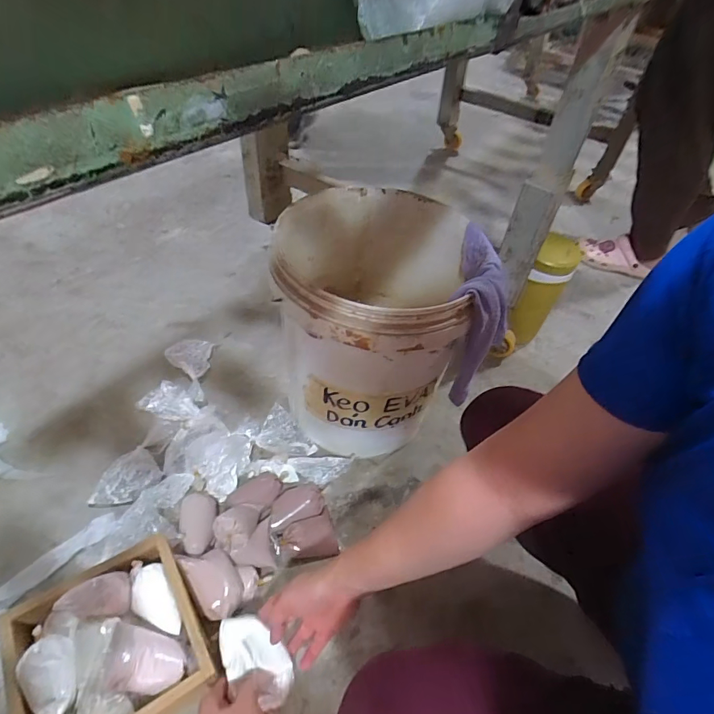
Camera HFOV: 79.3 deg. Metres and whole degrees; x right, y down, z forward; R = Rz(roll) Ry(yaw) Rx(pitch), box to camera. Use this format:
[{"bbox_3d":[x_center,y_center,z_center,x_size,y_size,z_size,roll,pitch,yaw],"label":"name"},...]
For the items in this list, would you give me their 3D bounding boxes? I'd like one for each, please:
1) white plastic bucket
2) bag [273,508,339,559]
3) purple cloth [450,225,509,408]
[{"bbox_3d":[0.016,-0.033,0.726,0.275,0.369,0.307,-2,48,-8],"label":"white plastic bucket"},{"bbox_3d":[-0.078,0.271,0.654,0.094,0.037,0.058,-8,49,-13],"label":"bag"},{"bbox_3d":[0.170,-0.064,0.653,0.072,0.208,0.176,15,48,8],"label":"purple cloth"}]

